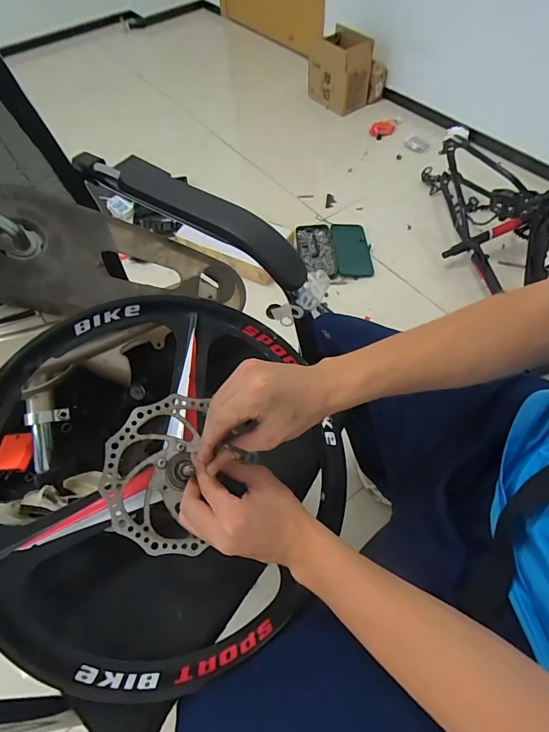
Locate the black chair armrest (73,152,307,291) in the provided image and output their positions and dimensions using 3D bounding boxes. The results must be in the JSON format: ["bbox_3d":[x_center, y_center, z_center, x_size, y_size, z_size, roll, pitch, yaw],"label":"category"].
[{"bbox_3d":[-0.120,-0.201,0.501,0.363,0.067,0.051,30,63,20],"label":"black chair armrest"}]

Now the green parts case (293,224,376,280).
[{"bbox_3d":[0.205,-0.396,1.338,0.245,0.040,0.257,-5,57,0],"label":"green parts case"}]

